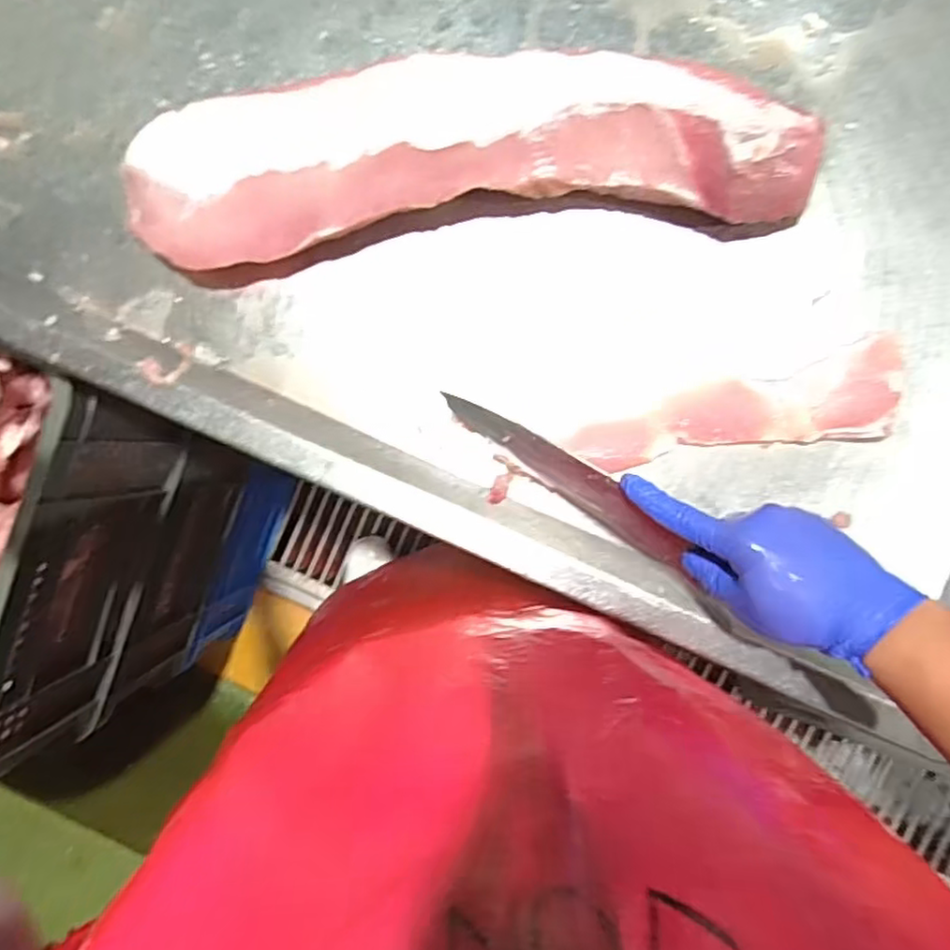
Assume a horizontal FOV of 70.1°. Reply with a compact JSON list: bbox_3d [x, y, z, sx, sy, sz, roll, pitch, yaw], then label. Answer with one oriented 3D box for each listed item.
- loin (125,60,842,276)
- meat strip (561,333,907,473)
[{"bbox_3d":[-0.013,-0.233,0.494,0.493,0.058,0.127,-4,91,5],"label":"loin"},{"bbox_3d":[0.195,-0.043,0.506,0.239,0.009,0.064,-12,89,5],"label":"meat strip"}]

